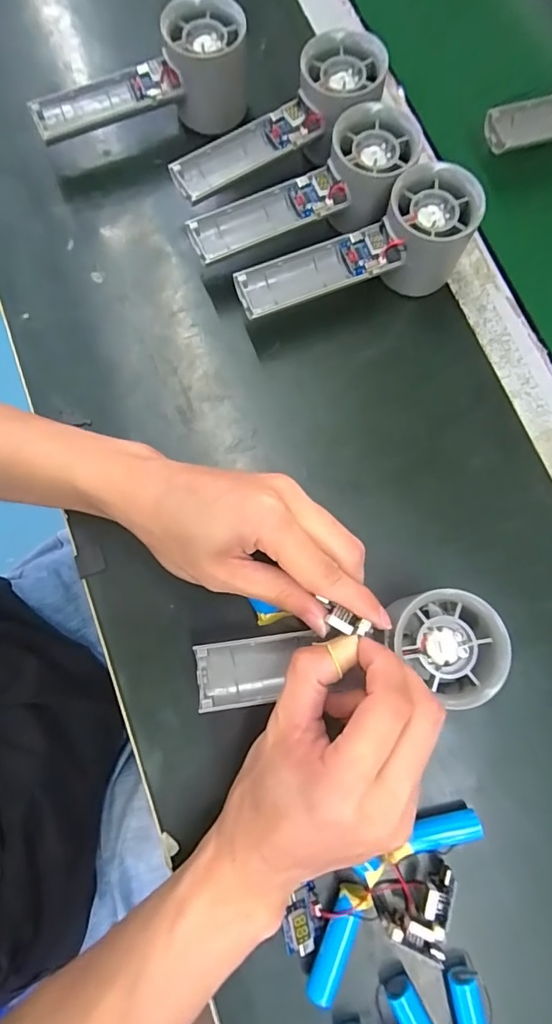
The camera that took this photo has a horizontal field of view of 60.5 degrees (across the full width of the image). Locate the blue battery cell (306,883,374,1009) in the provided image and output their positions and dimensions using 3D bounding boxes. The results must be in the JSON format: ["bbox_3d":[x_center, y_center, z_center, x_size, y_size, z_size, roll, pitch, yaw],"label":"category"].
[{"bbox_3d":[0.032,0.222,0.248,0.016,0.018,0.054,28,78,6],"label":"blue battery cell"}]

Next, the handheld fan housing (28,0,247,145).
[{"bbox_3d":[-0.101,-0.313,0.349,0.156,0.065,0.049,-17,78,-5],"label":"handheld fan housing"}]

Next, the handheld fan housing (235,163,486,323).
[{"bbox_3d":[0.050,-0.170,0.315,0.157,0.061,0.053,-16,78,-4],"label":"handheld fan housing"}]

